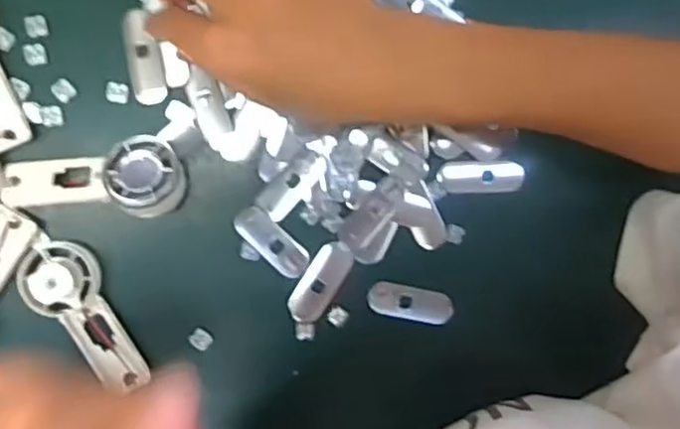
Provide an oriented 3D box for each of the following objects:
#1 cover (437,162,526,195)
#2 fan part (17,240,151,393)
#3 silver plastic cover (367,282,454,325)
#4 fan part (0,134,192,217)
[{"bbox_3d":[0.085,-0.022,0.416,0.050,0.008,0.019,-2,94,-8],"label":"cover"},{"bbox_3d":[-0.140,0.059,0.376,0.038,0.026,0.091,-24,96,-6],"label":"fan part"},{"bbox_3d":[0.042,0.052,0.412,0.050,0.005,0.019,11,92,4],"label":"silver plastic cover"},{"bbox_3d":[-0.129,-0.015,0.368,0.094,0.015,0.040,-11,77,1],"label":"fan part"}]

